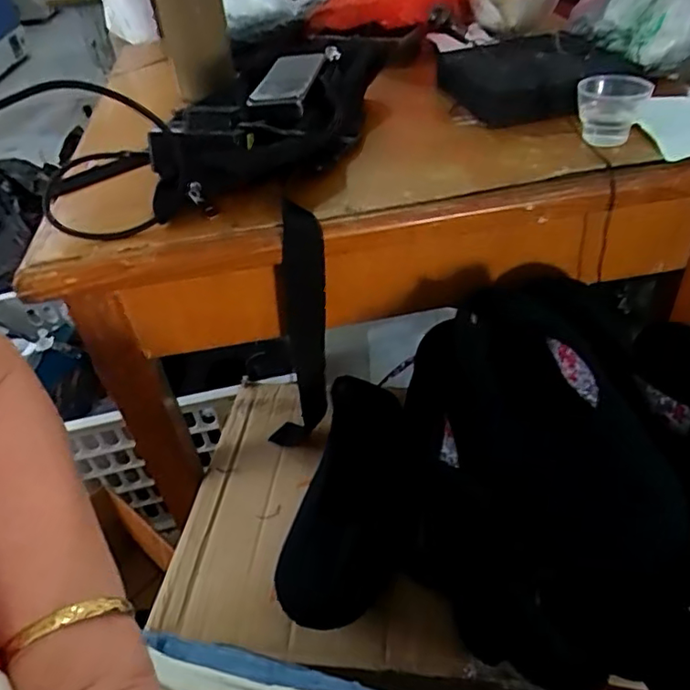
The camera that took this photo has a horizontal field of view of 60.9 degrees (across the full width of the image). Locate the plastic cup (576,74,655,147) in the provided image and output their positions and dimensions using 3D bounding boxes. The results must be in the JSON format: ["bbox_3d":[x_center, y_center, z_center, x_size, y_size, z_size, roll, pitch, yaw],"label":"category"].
[{"bbox_3d":[0.223,-0.201,0.491,0.054,0.049,0.053,14,46,21],"label":"plastic cup"}]

